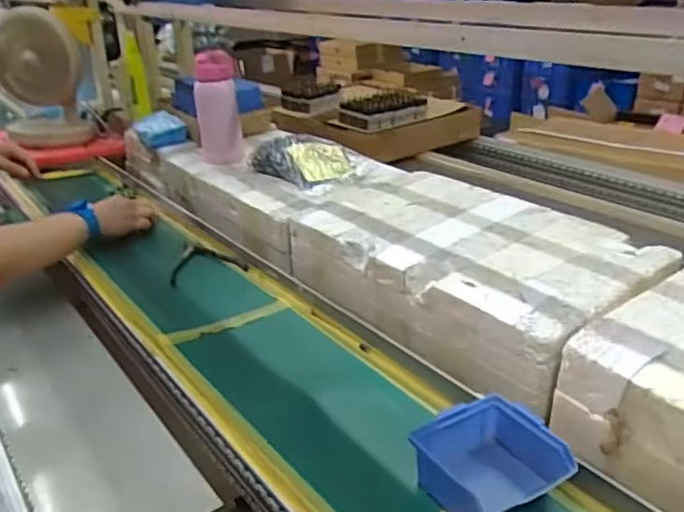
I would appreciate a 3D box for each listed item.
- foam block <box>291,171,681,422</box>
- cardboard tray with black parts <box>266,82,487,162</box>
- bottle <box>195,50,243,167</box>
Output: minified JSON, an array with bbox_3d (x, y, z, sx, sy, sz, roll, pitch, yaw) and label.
[{"bbox_3d":[0.159,0.012,0.860,0.315,0.113,0.500,-18,30,-31],"label":"foam block"},{"bbox_3d":[0.064,-0.358,1.540,0.406,0.117,0.387,-18,29,-30],"label":"cardboard tray with black parts"},{"bbox_3d":[-0.241,-0.290,1.193,0.074,0.198,0.080,-5,25,-7],"label":"bottle"}]

